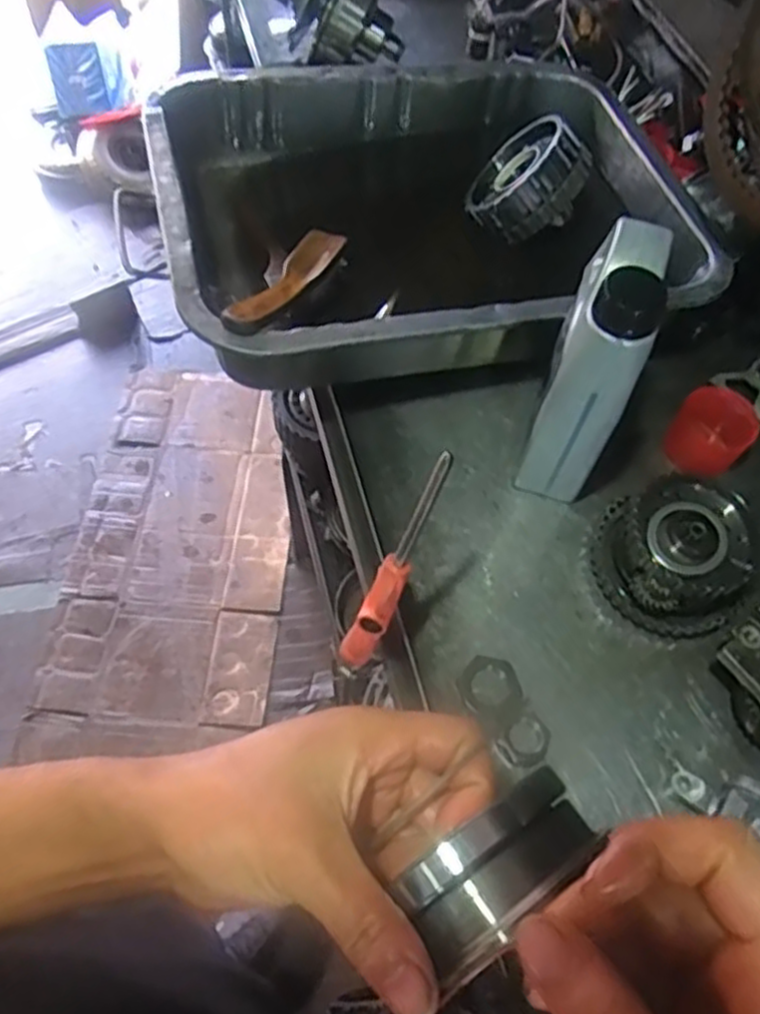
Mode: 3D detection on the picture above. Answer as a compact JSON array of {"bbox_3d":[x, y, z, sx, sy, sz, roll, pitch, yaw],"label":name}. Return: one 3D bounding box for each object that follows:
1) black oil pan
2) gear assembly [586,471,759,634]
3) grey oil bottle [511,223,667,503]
[{"bbox_3d":[0.048,-0.278,0.733,0.481,0.165,0.369,-12,62,-8],"label":"black oil pan"},{"bbox_3d":[0.230,0.037,0.584,0.105,0.077,0.113,-2,61,-2],"label":"gear assembly"},{"bbox_3d":[0.159,-0.103,0.574,0.055,0.231,0.110,16,62,7],"label":"grey oil bottle"}]

